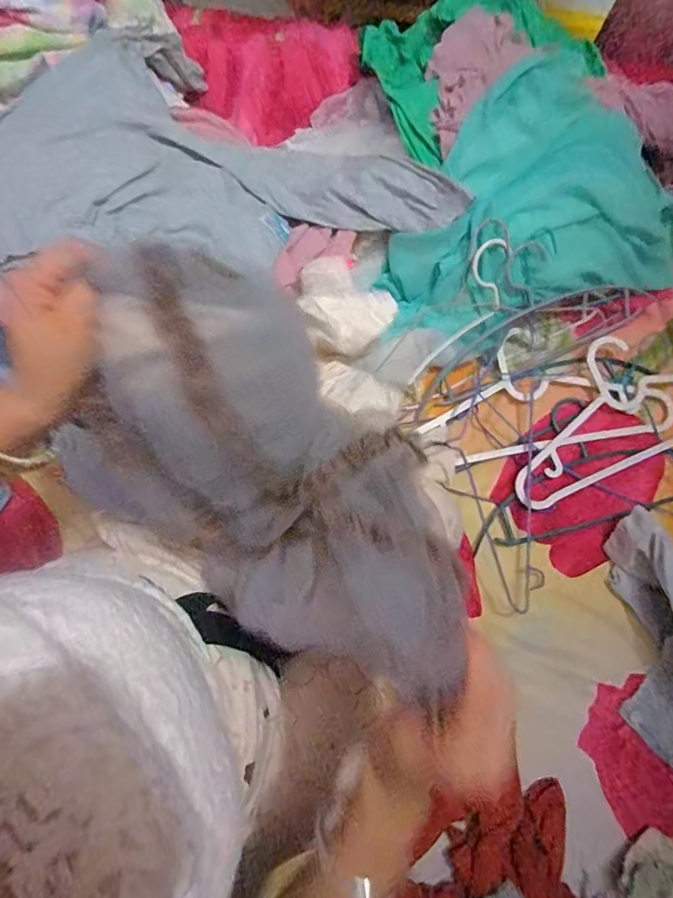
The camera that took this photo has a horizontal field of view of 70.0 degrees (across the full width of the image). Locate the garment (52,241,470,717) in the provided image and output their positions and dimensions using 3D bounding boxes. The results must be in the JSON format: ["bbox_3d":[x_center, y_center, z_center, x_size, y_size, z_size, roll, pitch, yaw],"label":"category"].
[{"bbox_3d":[-0.039,0.010,0.346,0.154,0.136,0.306,-41,88,-7],"label":"garment"}]

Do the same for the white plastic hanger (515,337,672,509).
[{"bbox_3d":[0.396,-0.067,0.655,0.376,0.029,0.173,-23,80,-4],"label":"white plastic hanger"}]

